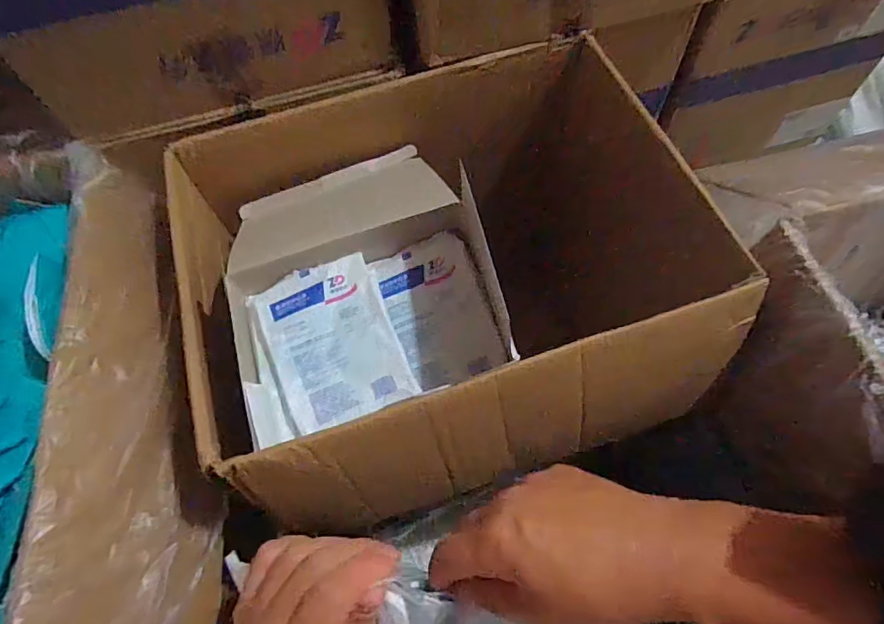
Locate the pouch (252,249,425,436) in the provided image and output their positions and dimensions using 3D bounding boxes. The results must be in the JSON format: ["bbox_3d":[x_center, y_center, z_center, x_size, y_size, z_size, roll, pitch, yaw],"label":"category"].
[{"bbox_3d":[-0.117,0.030,0.540,0.127,0.025,0.170,-23,64,-8],"label":"pouch"}]

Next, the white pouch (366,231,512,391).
[{"bbox_3d":[-0.003,-0.001,0.570,0.109,0.017,0.169,-20,75,-8],"label":"white pouch"}]

